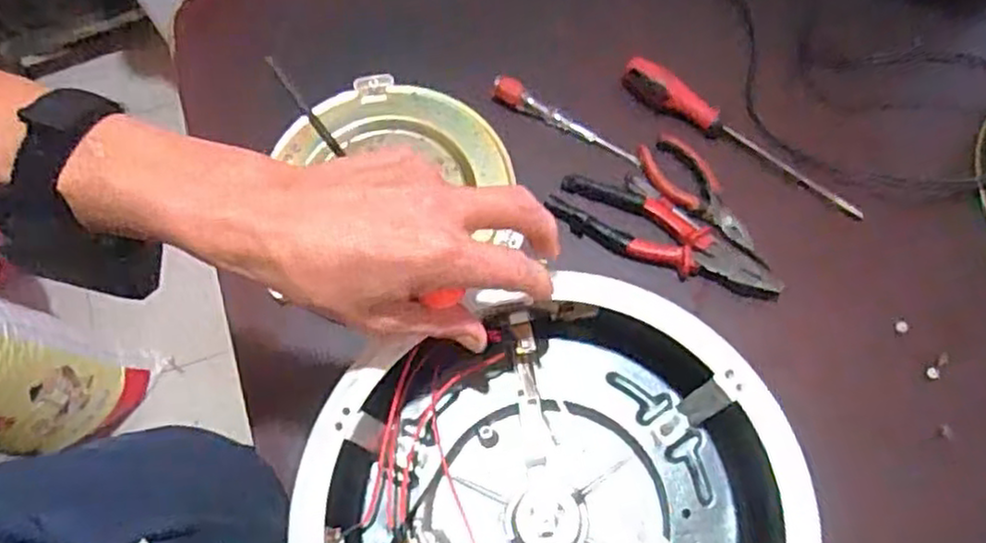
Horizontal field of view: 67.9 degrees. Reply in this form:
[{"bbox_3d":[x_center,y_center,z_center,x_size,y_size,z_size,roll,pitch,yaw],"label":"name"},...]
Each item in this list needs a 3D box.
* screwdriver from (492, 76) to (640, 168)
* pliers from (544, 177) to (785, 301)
[{"bbox_3d":[0.071,-0.144,0.695,0.153,0.022,0.023,28,75,10],"label":"screwdriver"},{"bbox_3d":[0.153,-0.033,0.647,0.203,0.019,0.059,20,73,8],"label":"pliers"}]

